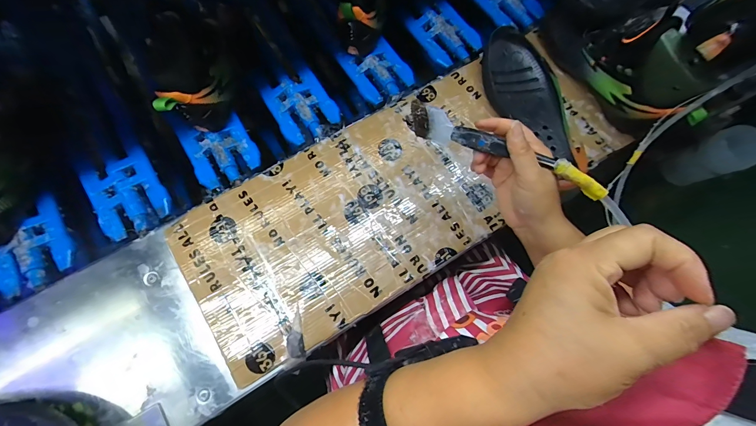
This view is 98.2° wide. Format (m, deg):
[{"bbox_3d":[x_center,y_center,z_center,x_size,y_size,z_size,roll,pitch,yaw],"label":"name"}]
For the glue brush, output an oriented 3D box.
[{"bbox_3d":[0.133,-0.056,0.328,0.233,0.035,0.021,27,76,16],"label":"glue brush"}]

